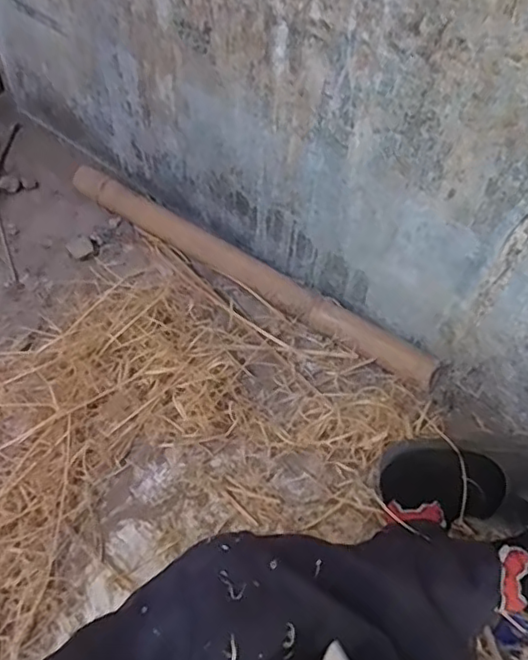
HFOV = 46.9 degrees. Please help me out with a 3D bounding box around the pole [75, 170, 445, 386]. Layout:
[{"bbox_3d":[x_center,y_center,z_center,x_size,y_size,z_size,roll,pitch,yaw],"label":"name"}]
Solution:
[{"bbox_3d":[-0.055,-0.129,1.190,0.842,0.050,0.058,32,58,20],"label":"pole"}]

